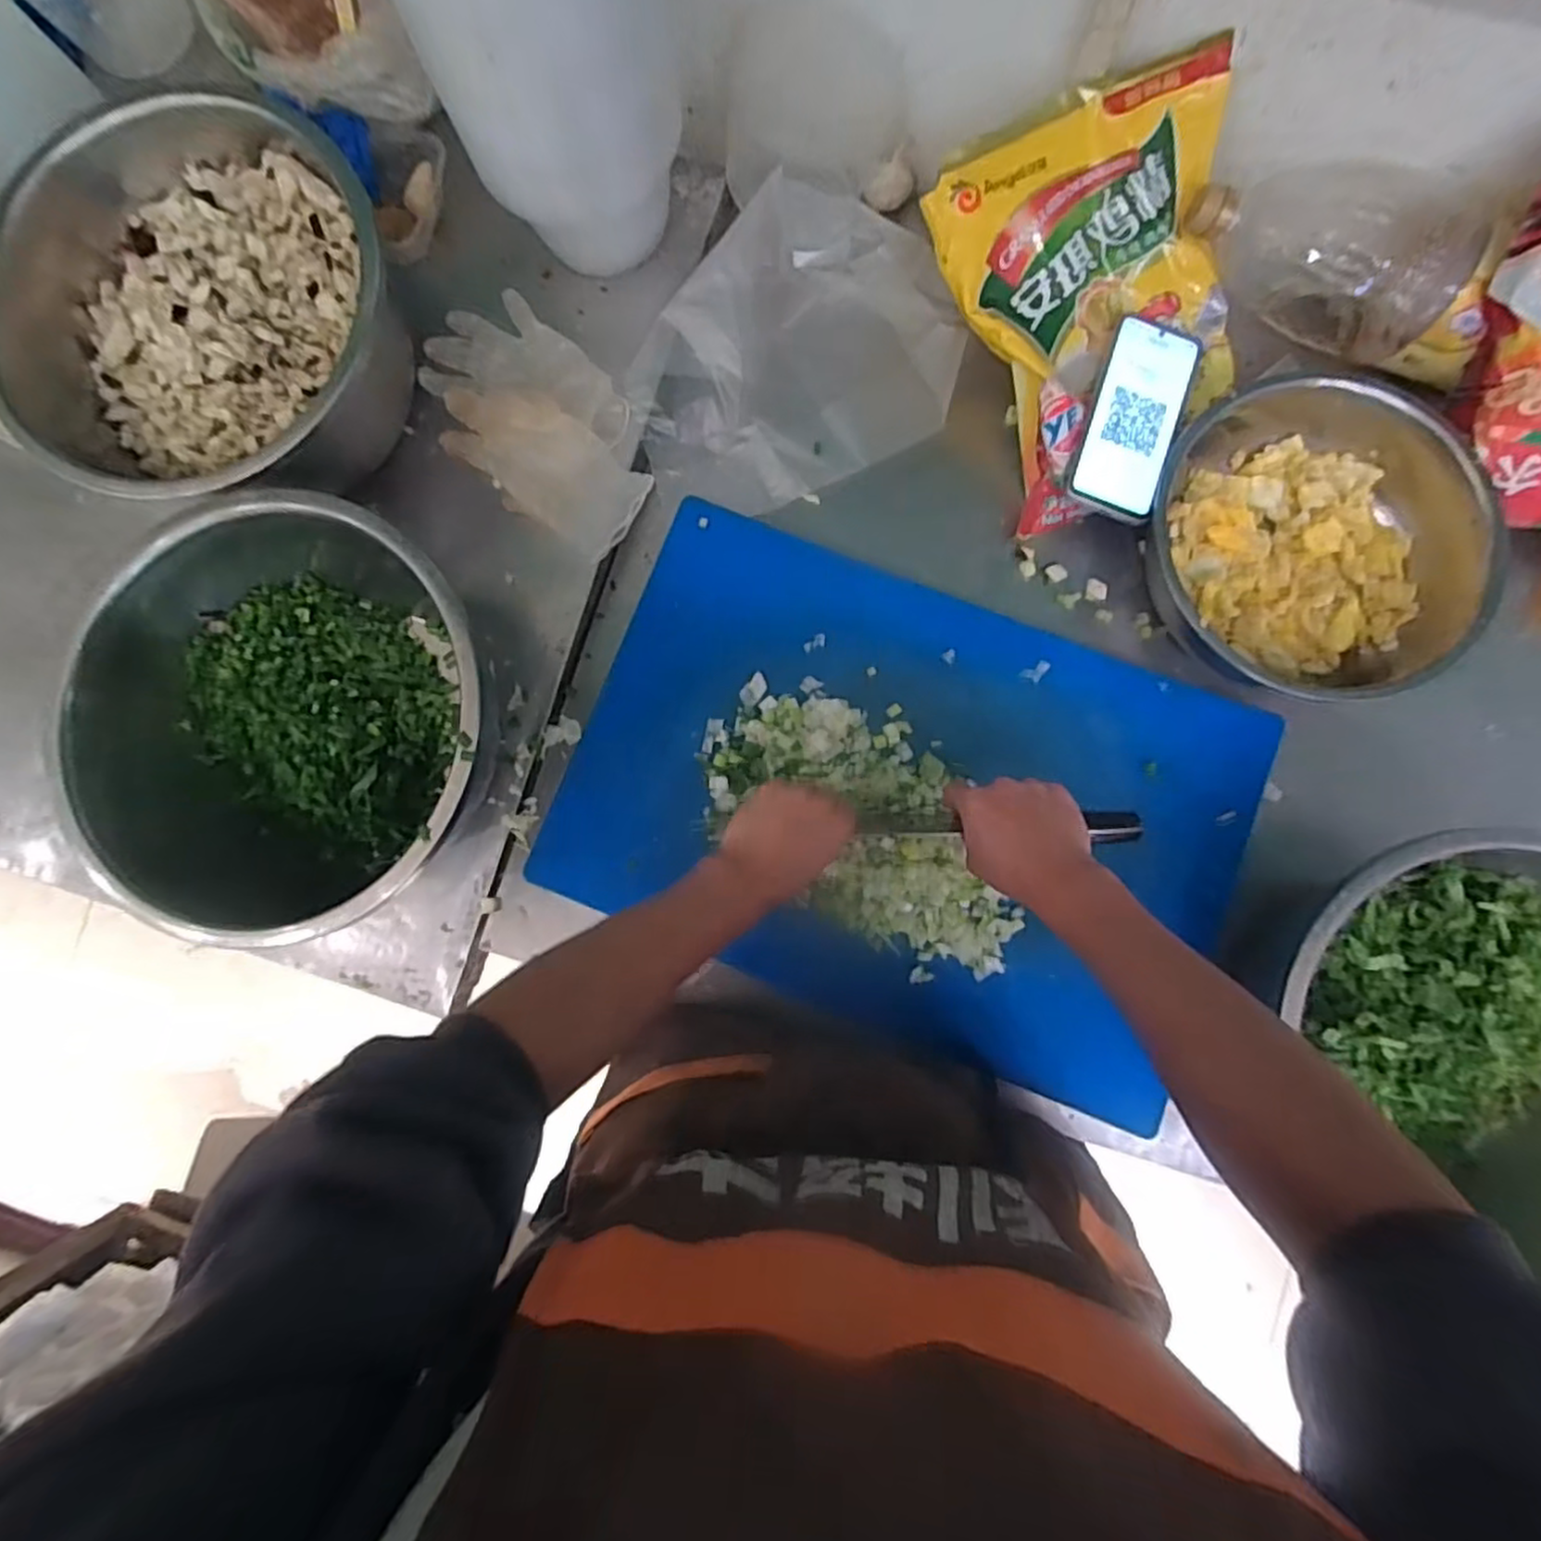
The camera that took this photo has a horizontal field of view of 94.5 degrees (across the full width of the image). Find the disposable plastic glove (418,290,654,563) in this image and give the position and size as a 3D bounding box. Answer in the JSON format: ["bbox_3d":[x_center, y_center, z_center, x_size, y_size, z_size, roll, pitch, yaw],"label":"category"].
[{"bbox_3d":[-0.198,-0.299,0.606,0.242,0.035,0.134,44,88,4],"label":"disposable plastic glove"}]

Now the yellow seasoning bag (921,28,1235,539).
[{"bbox_3d":[0.269,-0.371,0.577,0.219,0.065,0.287,-22,105,2],"label":"yellow seasoning bag"}]

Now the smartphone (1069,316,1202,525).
[{"bbox_3d":[0.304,-0.295,0.598,0.074,0.016,0.161,21,87,3],"label":"smartphone"}]

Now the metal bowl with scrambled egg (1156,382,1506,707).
[{"bbox_3d":[0.425,-0.180,0.579,0.245,0.081,0.245,0,86,2],"label":"metal bowl with scrambled egg"}]

